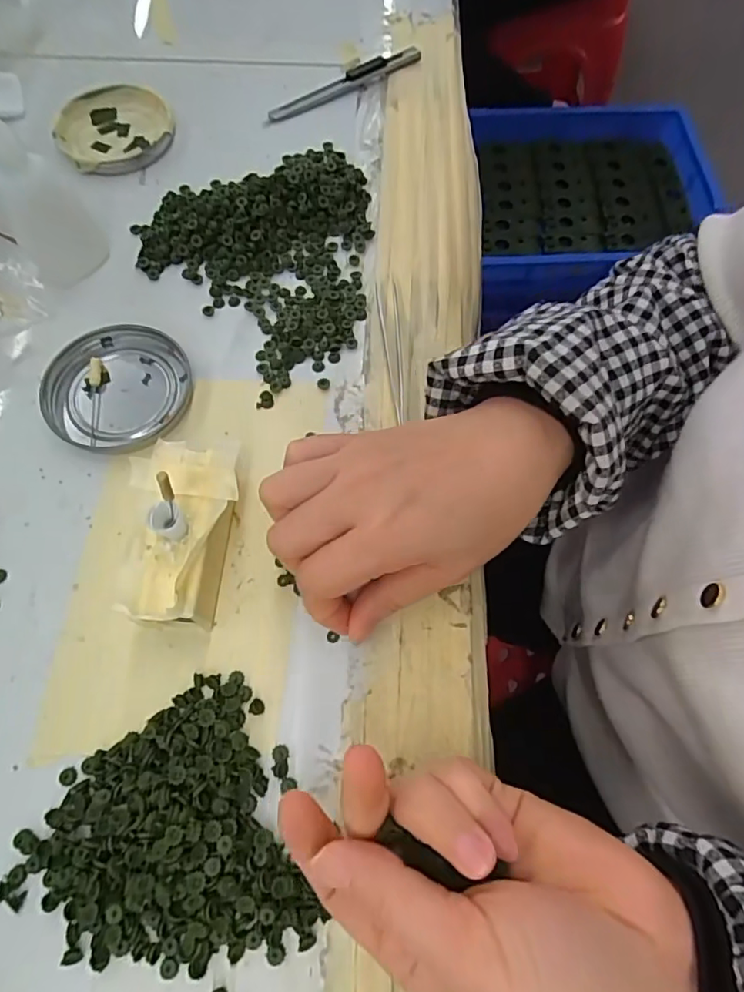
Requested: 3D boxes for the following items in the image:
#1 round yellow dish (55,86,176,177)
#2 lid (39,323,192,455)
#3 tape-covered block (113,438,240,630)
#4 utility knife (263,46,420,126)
[{"bbox_3d":[-0.183,-0.263,0.388,0.077,0.009,0.083,-26,71,-11],"label":"round yellow dish"},{"bbox_3d":[-0.142,-0.061,0.306,0.075,0.008,0.077,0,68,-1],"label":"lid"},{"bbox_3d":[-0.089,0.019,0.261,0.048,0.035,0.086,3,68,0],"label":"tape-covered block"},{"bbox_3d":[-0.020,-0.308,0.406,0.129,0.012,0.015,-31,72,-13],"label":"utility knife"}]

